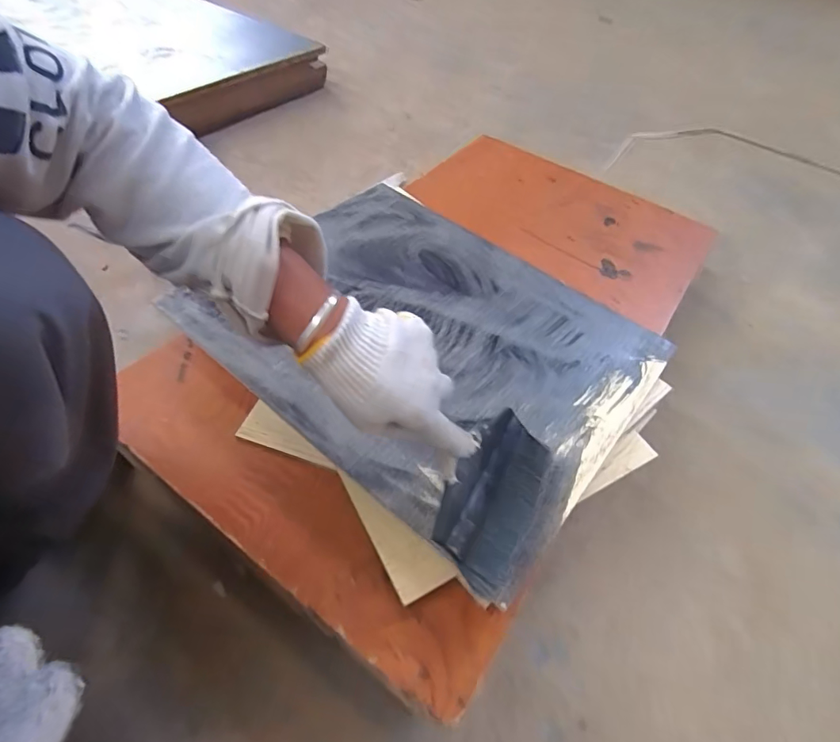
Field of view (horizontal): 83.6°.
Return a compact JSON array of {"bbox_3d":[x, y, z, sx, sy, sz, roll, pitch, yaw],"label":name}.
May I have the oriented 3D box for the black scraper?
[{"bbox_3d":[0.074,0.122,0.469,0.097,0.012,0.171,40,57,-13],"label":"black scraper"}]

